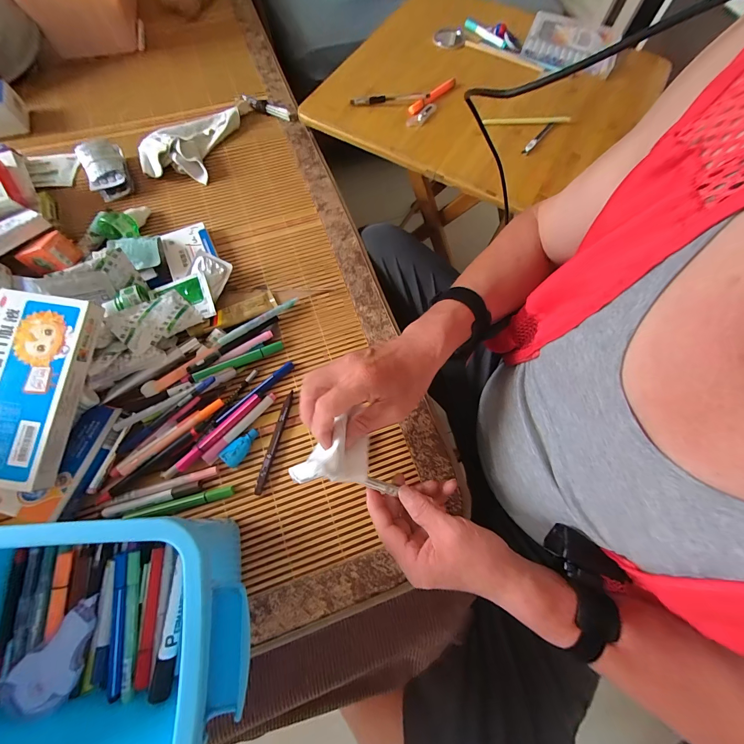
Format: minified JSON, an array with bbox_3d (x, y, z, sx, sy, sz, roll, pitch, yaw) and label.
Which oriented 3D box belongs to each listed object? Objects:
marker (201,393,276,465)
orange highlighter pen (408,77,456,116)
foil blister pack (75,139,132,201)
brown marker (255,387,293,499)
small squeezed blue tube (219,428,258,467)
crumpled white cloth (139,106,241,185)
[{"bbox_3d":[-0.168,0.069,0.414,0.012,0.013,0.112,37,73,12],"label":"marker"},{"bbox_3d":[0.118,-0.530,0.620,0.020,0.013,0.138,41,74,13],"label":"orange highlighter pen"},{"bbox_3d":[-0.460,-0.353,0.557,0.066,0.034,0.114,-30,73,-12],"label":"foil blister pack"},{"bbox_3d":[-0.124,0.087,0.414,0.012,0.009,0.131,13,69,4],"label":"brown marker"},{"bbox_3d":[-0.166,0.093,0.408,0.025,0.012,0.050,36,72,12],"label":"small squeezed blue tube"},{"bbox_3d":[-0.335,-0.437,0.596,0.116,0.034,0.196,13,69,4],"label":"crumpled white cloth"}]

